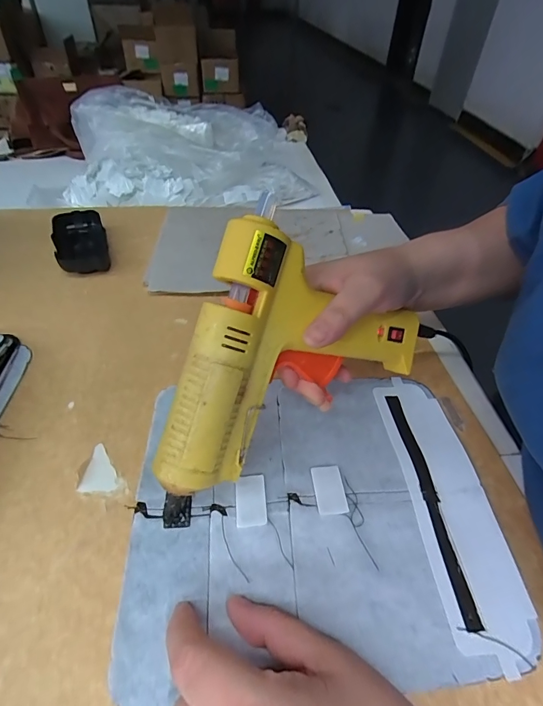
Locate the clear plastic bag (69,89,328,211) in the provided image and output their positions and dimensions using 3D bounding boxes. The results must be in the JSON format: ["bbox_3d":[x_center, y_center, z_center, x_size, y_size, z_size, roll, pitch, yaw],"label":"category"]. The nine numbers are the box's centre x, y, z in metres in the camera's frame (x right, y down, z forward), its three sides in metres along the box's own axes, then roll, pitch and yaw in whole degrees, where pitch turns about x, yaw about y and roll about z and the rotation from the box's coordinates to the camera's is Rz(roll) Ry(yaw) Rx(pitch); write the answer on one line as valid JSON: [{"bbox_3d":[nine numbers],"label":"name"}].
[{"bbox_3d":[-0.161,-0.371,0.686,0.359,0.126,0.269,-17,49,-19],"label":"clear plastic bag"}]

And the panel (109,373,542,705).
[{"bbox_3d":[0.028,0.093,0.248,0.224,0.010,0.188,-2,45,-5],"label":"panel"}]

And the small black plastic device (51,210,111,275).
[{"bbox_3d":[-0.216,-0.126,0.434,0.053,0.026,0.105,-17,49,-19],"label":"small black plastic device"}]

